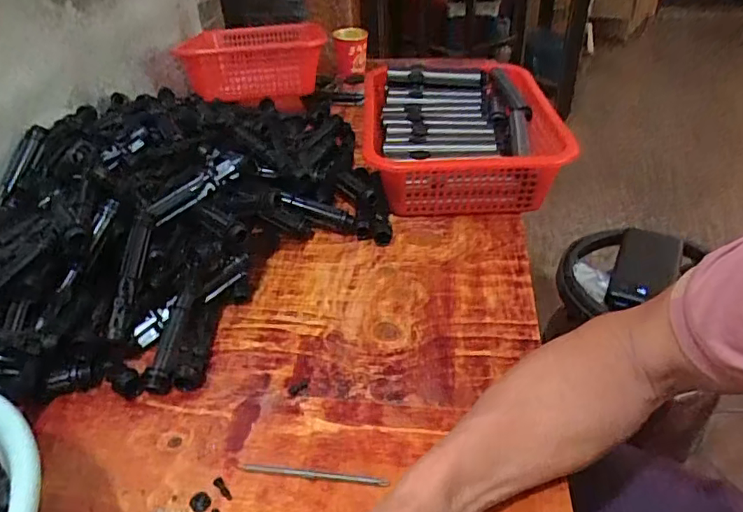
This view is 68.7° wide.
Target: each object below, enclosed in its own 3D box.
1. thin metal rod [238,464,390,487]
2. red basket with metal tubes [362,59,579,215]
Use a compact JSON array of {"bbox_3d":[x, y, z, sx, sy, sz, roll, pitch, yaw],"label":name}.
[{"bbox_3d":[-0.045,0.165,0.413,0.114,0.004,0.007,3,37,8],"label":"thin metal rod"},{"bbox_3d":[0.121,-0.170,0.776,0.240,0.100,0.339,-2,37,2],"label":"red basket with metal tubes"}]

